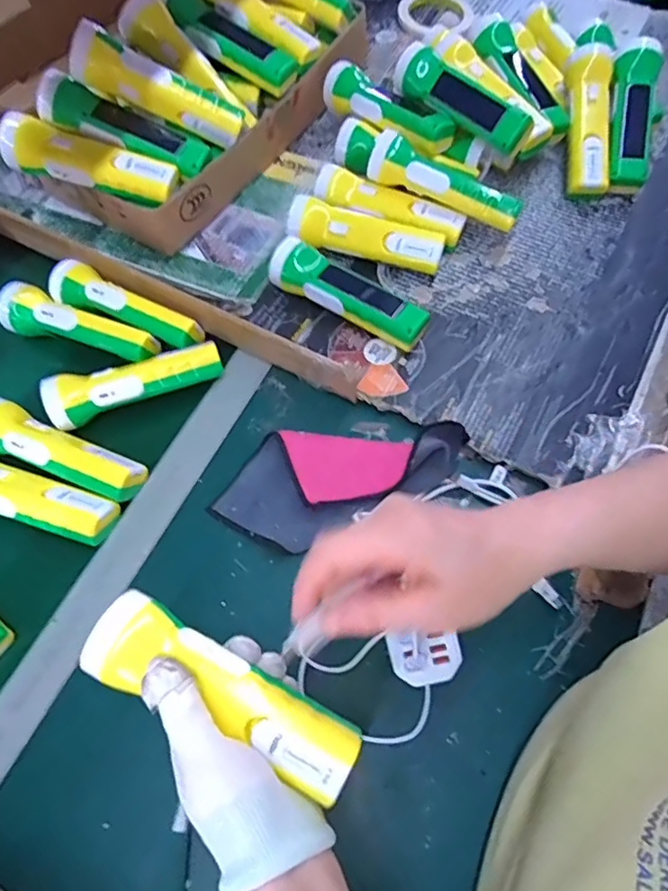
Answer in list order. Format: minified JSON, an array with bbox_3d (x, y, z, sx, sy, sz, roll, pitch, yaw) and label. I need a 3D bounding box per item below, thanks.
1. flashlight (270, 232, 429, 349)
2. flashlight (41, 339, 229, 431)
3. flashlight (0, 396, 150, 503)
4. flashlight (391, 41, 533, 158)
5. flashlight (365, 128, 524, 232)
[{"bbox_3d":[0.014,-0.154,0.563,0.171,0.041,0.047,28,69,15],"label":"flashlight"},{"bbox_3d":[-0.192,-0.061,0.540,0.166,0.042,0.041,-21,65,-7],"label":"flashlight"},{"bbox_3d":[-0.255,0.004,0.512,0.170,0.041,0.054,22,68,13],"label":"flashlight"},{"bbox_3d":[0.133,-0.375,0.596,0.042,0.035,0.174,-41,69,-15],"label":"flashlight"},{"bbox_3d":[0.116,-0.276,0.579,0.172,0.039,0.042,26,69,15],"label":"flashlight"}]

